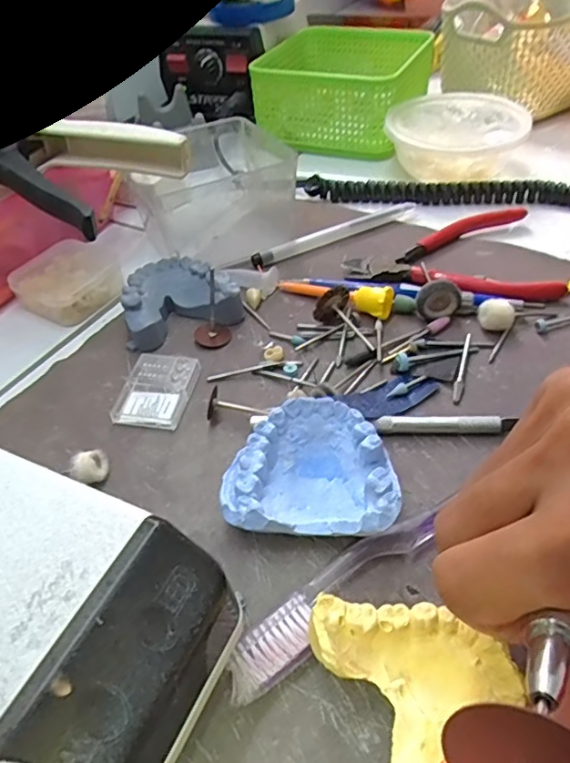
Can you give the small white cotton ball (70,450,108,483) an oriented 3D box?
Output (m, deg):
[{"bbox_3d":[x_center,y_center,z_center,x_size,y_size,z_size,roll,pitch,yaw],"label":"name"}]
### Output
[{"bbox_3d":[-0.088,0.039,0.255,0.015,0.013,0.014,-3,46,3],"label":"small white cotton ball"}]

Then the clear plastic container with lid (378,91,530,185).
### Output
[{"bbox_3d":[0.129,-0.188,0.438,0.102,0.040,0.103,0,46,5],"label":"clear plastic container with lid"}]

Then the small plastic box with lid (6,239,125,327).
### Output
[{"bbox_3d":[-0.137,-0.066,0.361,0.055,0.020,0.064,30,56,29],"label":"small plastic box with lid"}]

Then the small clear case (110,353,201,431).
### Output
[{"bbox_3d":[-0.066,0.004,0.293,0.035,0.006,0.047,6,47,10],"label":"small clear case"}]

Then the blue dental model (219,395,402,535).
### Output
[{"bbox_3d":[0.012,0.038,0.236,0.067,0.029,0.056,2,47,7],"label":"blue dental model"}]

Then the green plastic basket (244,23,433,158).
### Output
[{"bbox_3d":[0.055,-0.266,0.507,0.129,0.057,0.135,18,50,21],"label":"green plastic basket"}]

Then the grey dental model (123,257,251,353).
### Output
[{"bbox_3d":[-0.061,-0.050,0.333,0.066,0.023,0.053,-14,47,-8],"label":"grey dental model"}]

